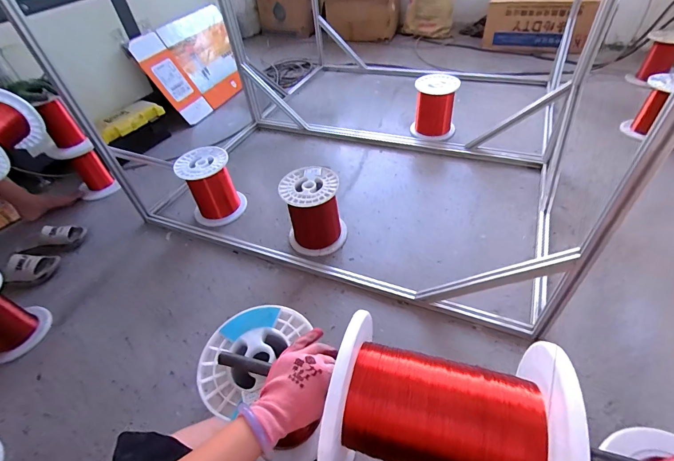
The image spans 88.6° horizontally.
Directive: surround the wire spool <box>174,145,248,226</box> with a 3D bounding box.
[{"bbox_3d":[-0.501,-0.176,1.361,0.177,0.250,0.180,-4,46,4],"label":"wire spool"}]

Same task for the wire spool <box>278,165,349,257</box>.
[{"bbox_3d":[-0.080,-0.066,1.200,0.196,0.239,0.195,-4,46,4],"label":"wire spool"}]

